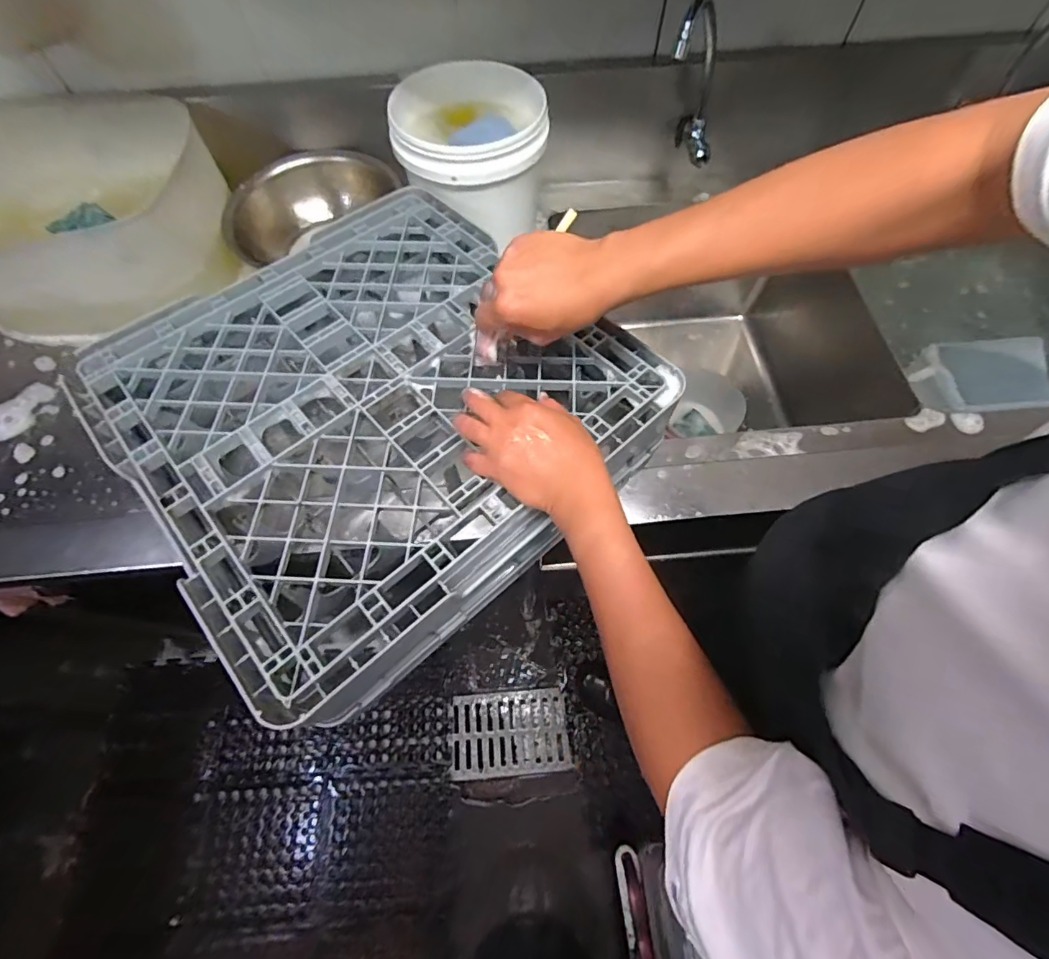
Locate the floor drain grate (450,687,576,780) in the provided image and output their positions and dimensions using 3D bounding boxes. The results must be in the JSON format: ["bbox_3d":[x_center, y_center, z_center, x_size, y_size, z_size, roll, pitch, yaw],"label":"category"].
[{"bbox_3d":[-0.038,0.685,1.339,0.313,0.033,0.200,-1,67,-6],"label":"floor drain grate"}]

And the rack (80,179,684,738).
[{"bbox_3d":[-0.160,-0.088,0.557,0.488,0.110,0.478,-39,71,-15],"label":"rack"}]

